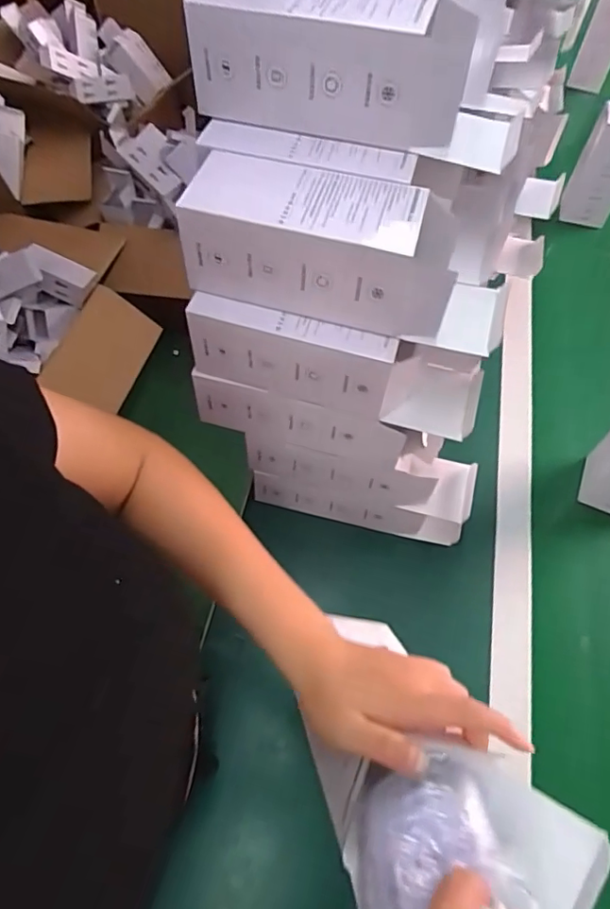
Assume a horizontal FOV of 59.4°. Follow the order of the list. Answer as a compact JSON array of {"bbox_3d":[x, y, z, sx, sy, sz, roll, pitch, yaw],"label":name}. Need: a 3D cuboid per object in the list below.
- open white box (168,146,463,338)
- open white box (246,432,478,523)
[{"bbox_3d":[0.012,-0.152,0.385,0.184,0.069,0.074,14,62,5],"label":"open white box"},{"bbox_3d":[0.063,0.004,0.554,0.234,0.082,0.070,15,63,6],"label":"open white box"}]

